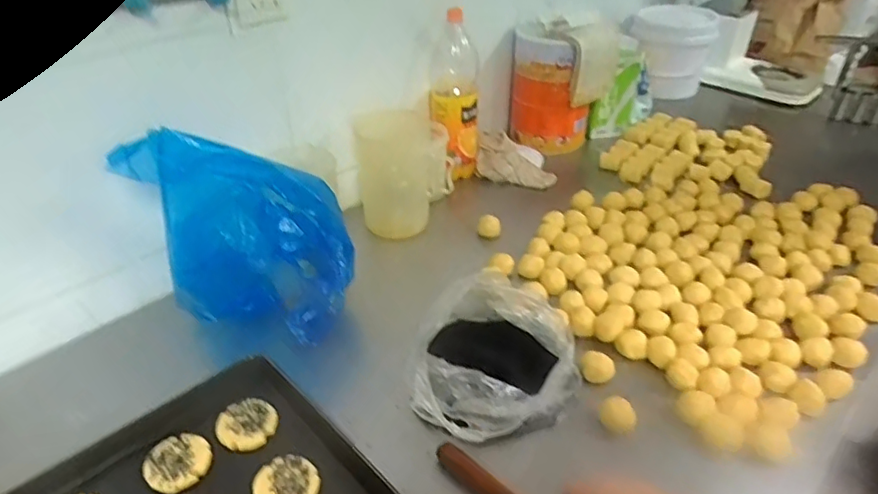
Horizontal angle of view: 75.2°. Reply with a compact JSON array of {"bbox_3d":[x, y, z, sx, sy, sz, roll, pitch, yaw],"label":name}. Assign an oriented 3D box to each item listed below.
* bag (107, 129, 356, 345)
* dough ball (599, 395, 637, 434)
[{"bbox_3d":[-0.261,-0.019,0.798,0.258,0.266,0.127,6,37,9],"label":"bag"},{"bbox_3d":[0.224,0.213,0.715,0.043,0.026,0.040,19,40,25],"label":"dough ball"}]

